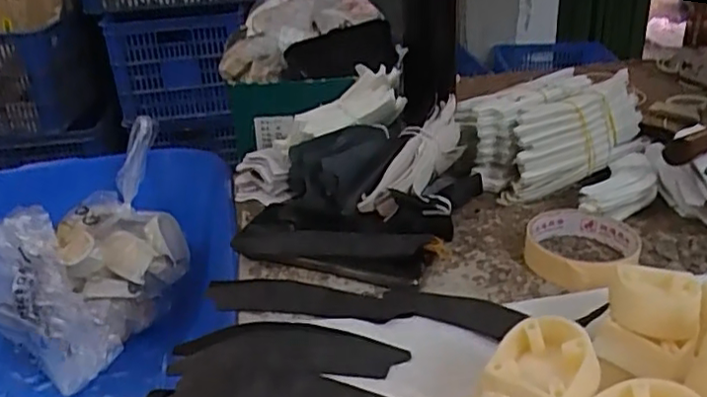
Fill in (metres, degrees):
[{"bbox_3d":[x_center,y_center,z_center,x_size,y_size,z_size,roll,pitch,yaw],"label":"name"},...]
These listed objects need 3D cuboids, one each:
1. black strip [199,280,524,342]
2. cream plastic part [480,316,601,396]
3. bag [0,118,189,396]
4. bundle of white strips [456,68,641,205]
[{"bbox_3d":[0.003,0.073,0.454,0.217,0.004,0.046,5,28,11],"label":"black strip"},{"bbox_3d":[0.094,0.105,0.332,0.054,0.065,0.059,15,31,28],"label":"cream plastic part"},{"bbox_3d":[-0.367,0.082,0.771,0.313,0.209,0.212,-12,29,-16],"label":"bag"},{"bbox_3d":[0.199,-0.070,0.643,0.194,0.079,0.122,-20,33,-33],"label":"bundle of white strips"}]

